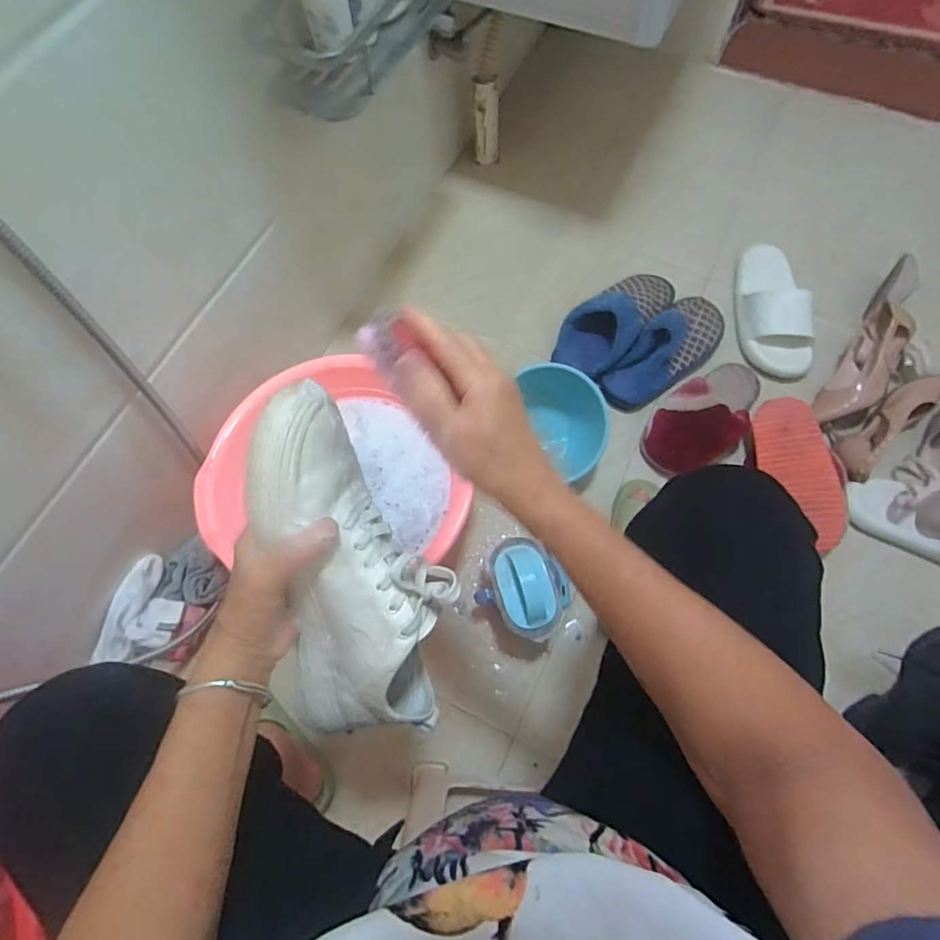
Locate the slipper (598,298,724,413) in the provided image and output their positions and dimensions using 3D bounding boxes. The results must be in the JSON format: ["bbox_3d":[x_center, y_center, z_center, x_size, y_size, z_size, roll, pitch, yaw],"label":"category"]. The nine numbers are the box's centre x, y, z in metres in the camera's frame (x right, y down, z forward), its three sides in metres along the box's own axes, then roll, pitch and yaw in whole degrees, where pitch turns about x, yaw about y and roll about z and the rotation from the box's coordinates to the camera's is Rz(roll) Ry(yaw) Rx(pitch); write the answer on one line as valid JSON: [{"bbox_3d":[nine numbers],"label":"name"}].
[{"bbox_3d":[0.348,-0.210,0.911,0.260,0.081,0.102,-43,73,-14],"label":"slipper"}]

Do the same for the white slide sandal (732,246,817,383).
[{"bbox_3d":[0.534,-0.304,0.924,0.112,0.093,0.288,-2,69,1],"label":"white slide sandal"}]

